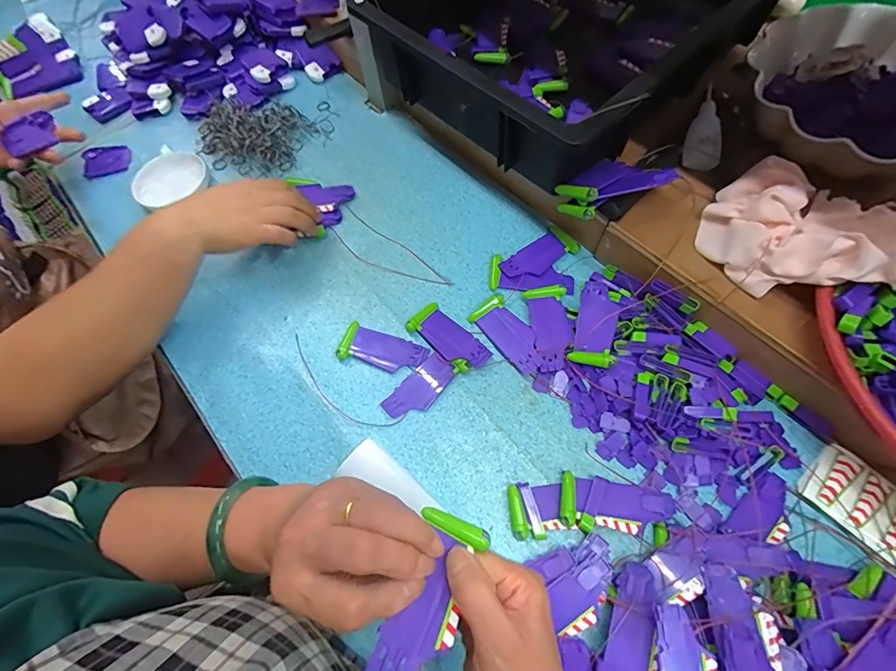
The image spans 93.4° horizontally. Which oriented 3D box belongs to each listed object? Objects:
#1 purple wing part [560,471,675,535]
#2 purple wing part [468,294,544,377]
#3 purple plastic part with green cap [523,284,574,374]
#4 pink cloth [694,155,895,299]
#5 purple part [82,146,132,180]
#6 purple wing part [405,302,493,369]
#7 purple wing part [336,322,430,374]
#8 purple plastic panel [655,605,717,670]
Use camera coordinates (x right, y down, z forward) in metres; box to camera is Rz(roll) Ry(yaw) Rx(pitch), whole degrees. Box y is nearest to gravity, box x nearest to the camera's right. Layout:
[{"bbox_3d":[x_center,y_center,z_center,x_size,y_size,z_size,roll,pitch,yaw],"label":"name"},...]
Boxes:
[{"bbox_3d":[0.140,0.144,0.352,0.089,0.015,0.043,10,66,8],"label":"purple wing part"},{"bbox_3d":[0.063,-0.002,0.428,0.041,0.014,0.087,-36,68,-13],"label":"purple wing part"},{"bbox_3d":[0.103,-0.008,0.422,0.038,0.016,0.087,-8,64,0],"label":"purple plastic part with green cap"},{"bbox_3d":[0.292,-0.093,0.356,0.117,0.067,0.110,13,66,10],"label":"pink cloth"},{"bbox_3d":[-0.474,-0.243,0.587,0.061,0.020,0.041,-30,66,-10],"label":"purple part"},{"bbox_3d":[0.001,0.004,0.430,0.086,0.013,0.038,40,73,20],"label":"purple wing part"},{"bbox_3d":[-0.067,0.017,0.432,0.087,0.009,0.040,17,67,11],"label":"purple wing part"},{"bbox_3d":[0.157,0.217,0.278,0.037,0.006,0.065,1,68,0],"label":"purple plastic panel"}]

